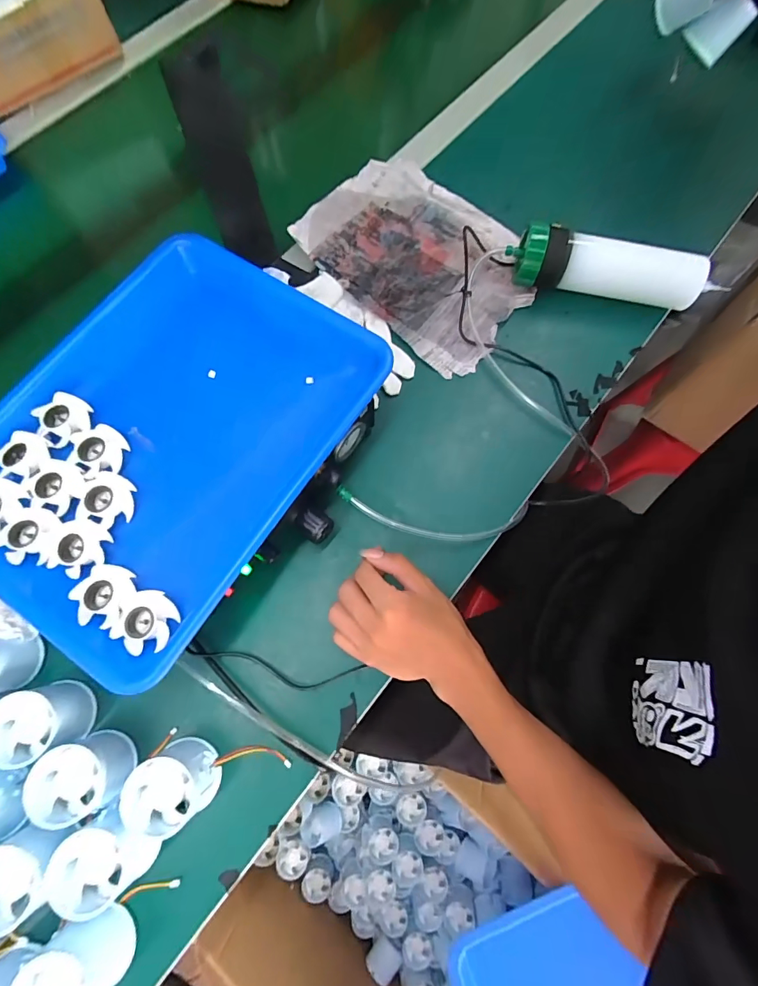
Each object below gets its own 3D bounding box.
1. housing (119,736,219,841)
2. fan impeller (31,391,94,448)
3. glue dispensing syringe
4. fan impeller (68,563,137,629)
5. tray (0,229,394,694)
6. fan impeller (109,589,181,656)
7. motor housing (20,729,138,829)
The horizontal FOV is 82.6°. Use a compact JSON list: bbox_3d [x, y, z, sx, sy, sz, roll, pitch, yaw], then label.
[{"bbox_3d":[-0.156,0.222,0.330,0.053,0.048,0.053,0,72,0],"label":"housing"},{"bbox_3d":[-0.268,-0.062,0.365,0.039,0.014,0.045,37,76,11],"label":"fan impeller"},{"bbox_3d":[0.256,-0.245,0.472,0.217,0.056,0.049,8,73,2],"label":"glue dispensing syringe"},{"bbox_3d":[-0.205,0.076,0.320,0.038,0.011,0.044,9,73,3],"label":"fan impeller"},{"bbox_3d":[-0.182,-0.055,0.364,0.257,0.036,0.332,32,75,9],"label":"tray"},{"bbox_3d":[-0.172,0.094,0.317,0.041,0.011,0.041,28,74,8],"label":"fan impeller"},{"bbox_3d":[-0.225,0.216,0.329,0.057,0.044,0.051,-20,74,-6],"label":"motor housing"}]

